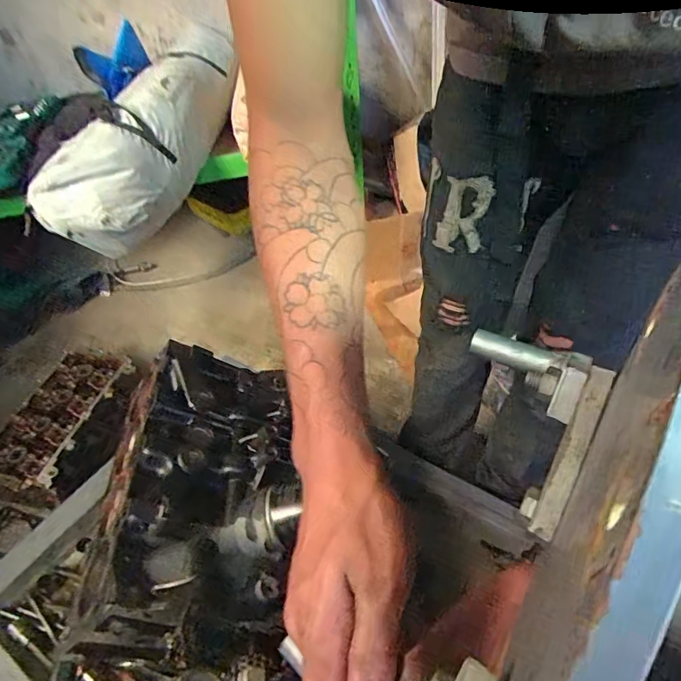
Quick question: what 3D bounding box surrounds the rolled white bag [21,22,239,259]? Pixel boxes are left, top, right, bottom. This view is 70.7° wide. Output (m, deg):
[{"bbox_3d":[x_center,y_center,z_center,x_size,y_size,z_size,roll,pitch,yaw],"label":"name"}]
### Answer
[{"bbox_3d":[-0.475,-0.532,1.235,0.236,0.214,0.745,9,59,15],"label":"rolled white bag"}]

